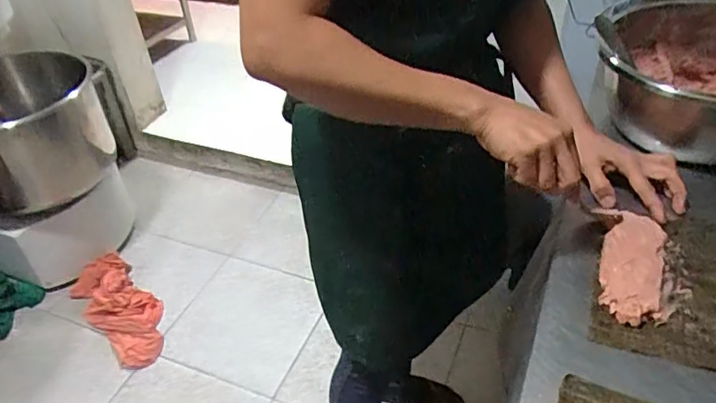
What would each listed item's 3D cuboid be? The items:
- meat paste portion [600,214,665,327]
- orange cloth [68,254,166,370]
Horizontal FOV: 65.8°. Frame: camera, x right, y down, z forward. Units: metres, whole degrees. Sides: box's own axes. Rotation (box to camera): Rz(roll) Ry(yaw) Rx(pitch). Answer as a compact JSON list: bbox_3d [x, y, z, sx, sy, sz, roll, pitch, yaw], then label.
[{"bbox_3d":[0.289,0.064,0.583,0.058,0.012,0.151,14,43,21],"label":"meat paste portion"},{"bbox_3d":[-0.694,0.313,1.635,0.182,0.070,0.416,-34,55,-31],"label":"orange cloth"}]

